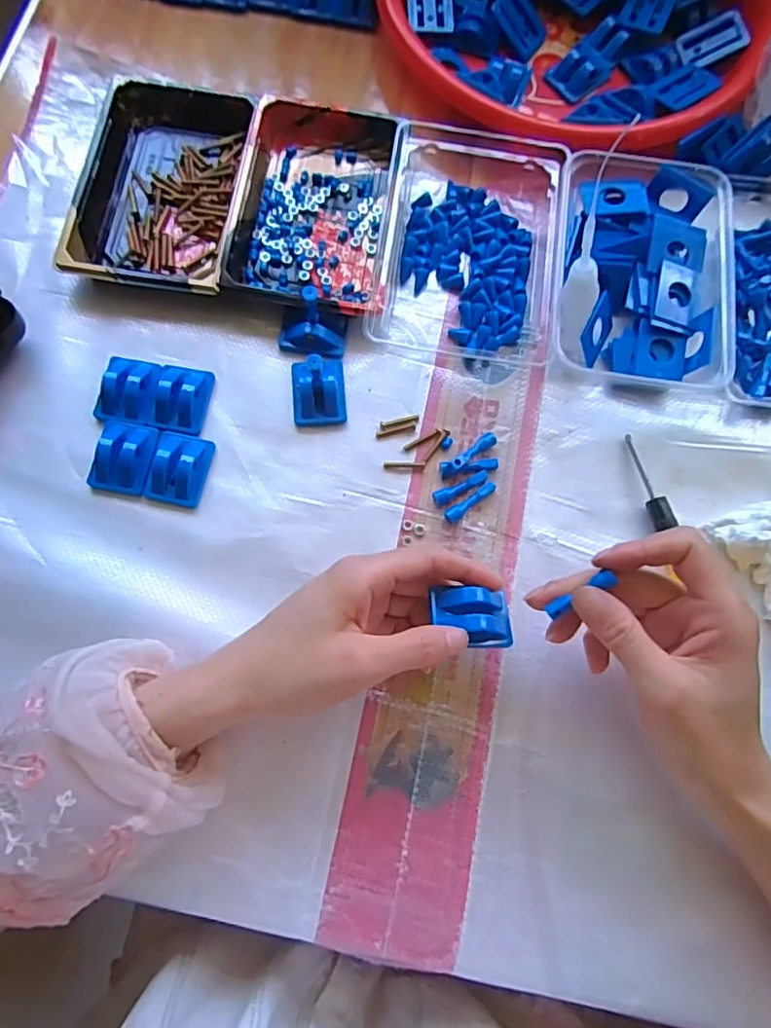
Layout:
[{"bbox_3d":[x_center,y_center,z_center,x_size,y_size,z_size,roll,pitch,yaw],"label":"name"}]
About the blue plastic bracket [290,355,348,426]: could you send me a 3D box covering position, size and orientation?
[{"bbox_3d":[-0.043,-0.081,0.373,0.033,0.028,0.045,-5,76,-3],"label":"blue plastic bracket"}]

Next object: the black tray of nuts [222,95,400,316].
[{"bbox_3d":[-0.049,-0.216,0.397,0.099,0.030,0.159,9,76,0],"label":"black tray of nuts"}]

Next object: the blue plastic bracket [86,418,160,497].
[{"bbox_3d":[-0.163,-0.036,0.358,0.038,0.011,0.045,12,76,1],"label":"blue plastic bracket"}]

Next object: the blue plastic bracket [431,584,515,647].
[{"bbox_3d":[0.047,0.056,0.309,0.044,0.018,0.031,2,76,-1],"label":"blue plastic bracket"}]

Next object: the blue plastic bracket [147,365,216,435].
[{"bbox_3d":[-0.131,-0.076,0.368,0.033,0.016,0.045,9,76,0],"label":"blue plastic bracket"}]

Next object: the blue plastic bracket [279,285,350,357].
[{"bbox_3d":[-0.047,-0.128,0.378,0.043,0.023,0.041,10,76,0],"label":"blue plastic bracket"}]

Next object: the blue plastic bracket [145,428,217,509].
[{"bbox_3d":[-0.129,-0.029,0.359,0.034,0.015,0.046,10,76,1],"label":"blue plastic bracket"}]

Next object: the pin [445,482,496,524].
[{"bbox_3d":[0.054,-0.008,0.362,0.037,0.007,0.009,-36,80,-10],"label":"pin"}]

